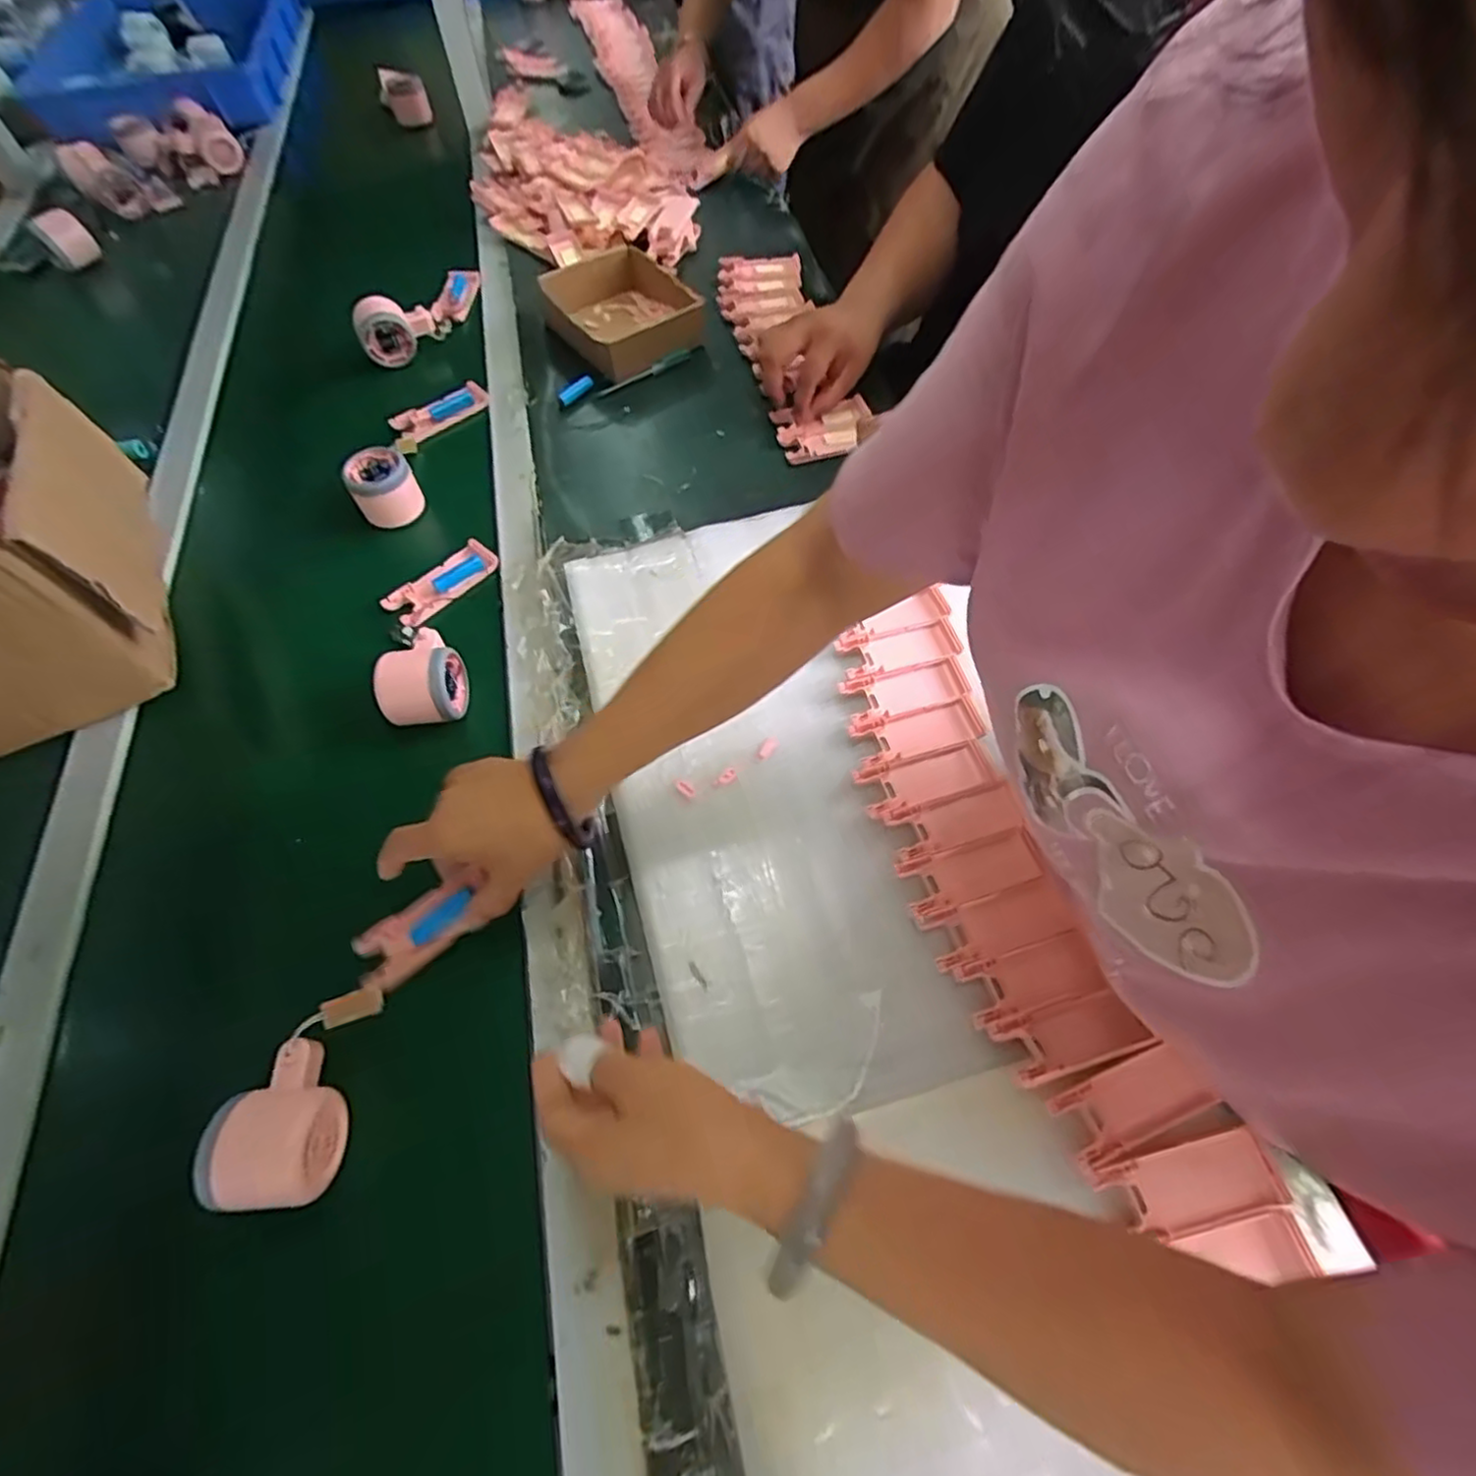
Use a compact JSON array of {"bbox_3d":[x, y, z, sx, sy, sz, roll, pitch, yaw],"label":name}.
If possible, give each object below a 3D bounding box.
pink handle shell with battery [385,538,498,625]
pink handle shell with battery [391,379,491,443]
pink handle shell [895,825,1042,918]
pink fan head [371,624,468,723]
[{"bbox_3d":[-0.271,-0.142,0.635,0.042,0.019,0.104,36,67,20],"label":"pink handle shell with battery"},{"bbox_3d":[-0.328,-0.359,0.761,0.104,0.030,0.026,-31,63,-16],"label":"pink handle shell with battery"},{"bbox_3d":[0.166,0.095,0.492,0.099,0.008,0.040,-16,60,-8],"label":"pink handle shell"},{"bbox_3d":[-0.255,-0.051,0.559,0.061,0.045,0.076,-3,59,0],"label":"pink fan head"}]

